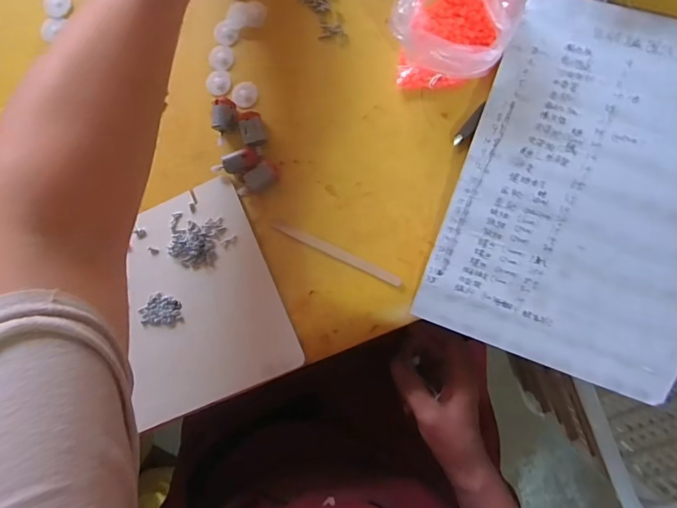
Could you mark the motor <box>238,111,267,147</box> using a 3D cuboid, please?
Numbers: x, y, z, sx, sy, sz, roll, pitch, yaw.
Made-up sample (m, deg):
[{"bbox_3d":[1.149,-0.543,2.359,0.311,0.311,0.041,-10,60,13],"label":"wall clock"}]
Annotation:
[{"bbox_3d":[-0.072,-0.106,0.363,0.018,0.018,0.029,-12,88,7],"label":"motor"}]

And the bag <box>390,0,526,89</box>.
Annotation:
[{"bbox_3d":[0.088,-0.181,0.323,0.089,0.059,0.094,10,91,7],"label":"bag"}]

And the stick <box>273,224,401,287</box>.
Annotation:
[{"bbox_3d":[-0.001,-0.001,0.360,0.115,0.004,0.009,26,93,6],"label":"stick"}]

